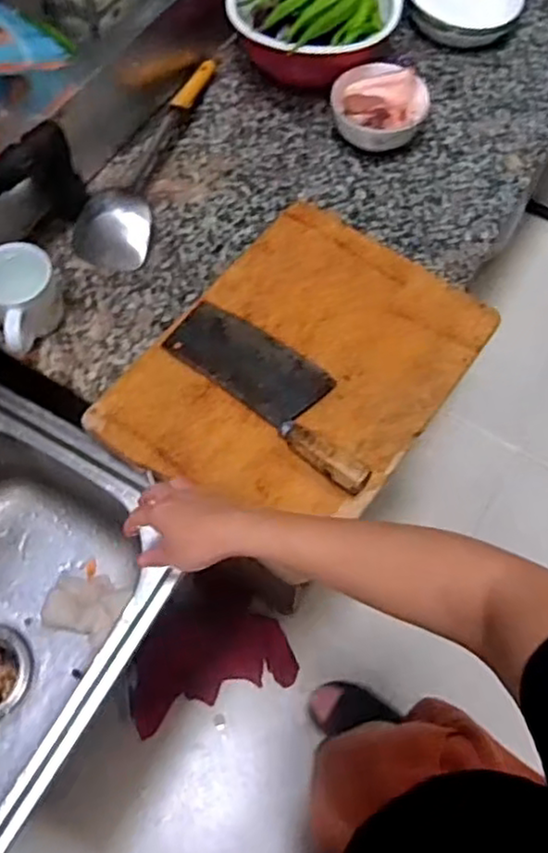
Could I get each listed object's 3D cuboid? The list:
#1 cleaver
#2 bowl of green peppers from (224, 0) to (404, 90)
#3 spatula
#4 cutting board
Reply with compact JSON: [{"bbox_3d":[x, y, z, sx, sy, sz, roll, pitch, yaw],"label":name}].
[{"bbox_3d":[0.005,-0.046,0.729,0.277,0.027,0.091,40,70,17],"label":"cleaver"},{"bbox_3d":[0.053,-0.575,0.956,0.226,0.118,0.253,-4,64,-2],"label":"bowl of green peppers"},{"bbox_3d":[-0.146,-0.358,0.895,0.093,0.037,0.368,20,65,9],"label":"spatula"},{"bbox_3d":[0.032,-0.070,0.752,0.293,0.019,0.388,34,68,15],"label":"cutting board"}]

